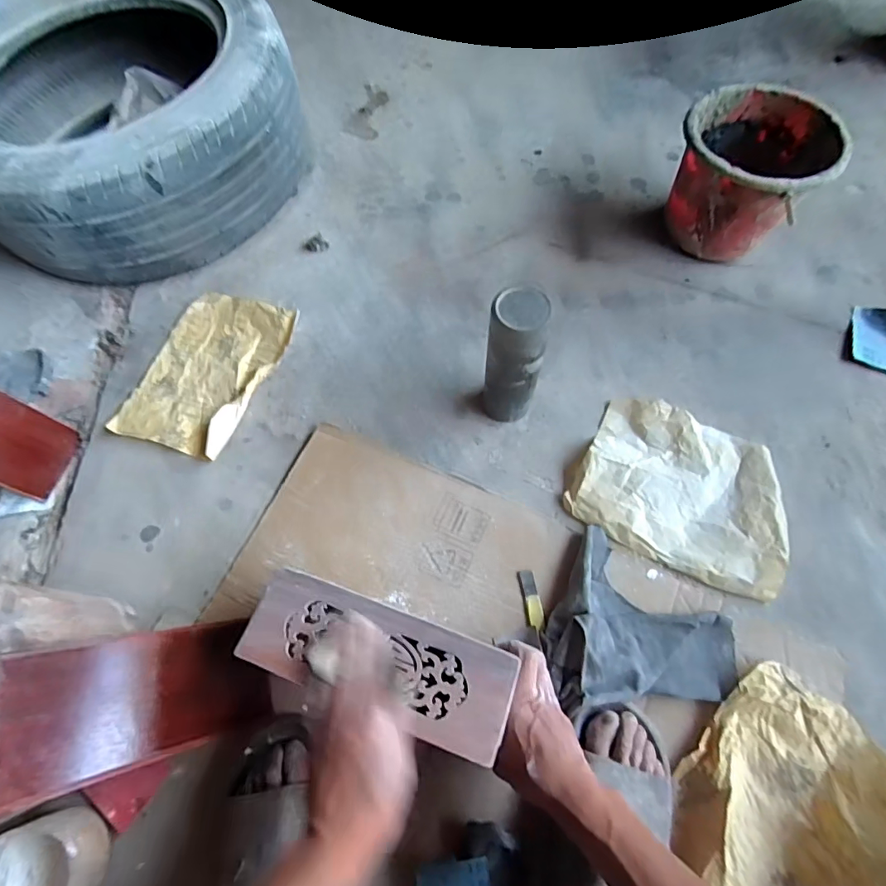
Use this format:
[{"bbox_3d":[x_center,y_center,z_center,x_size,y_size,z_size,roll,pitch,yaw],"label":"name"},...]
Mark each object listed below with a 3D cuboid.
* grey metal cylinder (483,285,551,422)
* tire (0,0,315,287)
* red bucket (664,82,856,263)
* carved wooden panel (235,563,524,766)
[{"bbox_3d":[0.090,-0.100,0.613,0.071,0.208,0.075,0,68,1],"label":"grey metal cylinder"},{"bbox_3d":[-0.546,-0.571,0.831,0.547,0.205,0.572,-34,71,-12],"label":"tire"},{"bbox_3d":[0.462,-0.413,0.759,0.202,0.172,0.202,0,68,1],"label":"red bucket"},{"bbox_3d":[-0.062,0.203,0.454,0.256,0.013,0.093,17,70,9],"label":"carved wooden panel"}]

